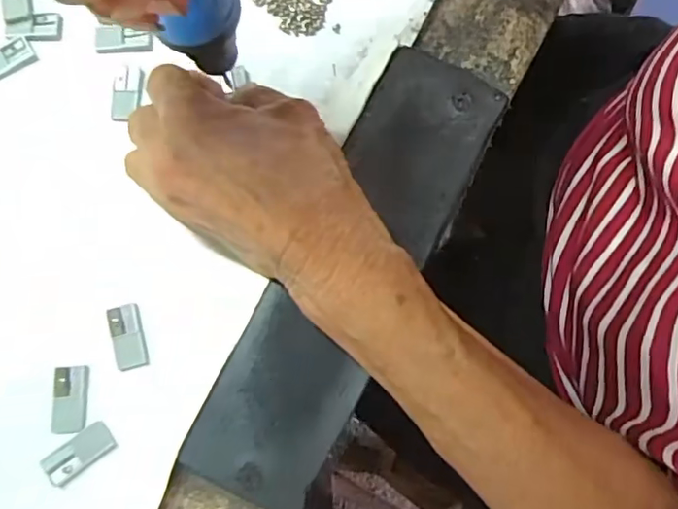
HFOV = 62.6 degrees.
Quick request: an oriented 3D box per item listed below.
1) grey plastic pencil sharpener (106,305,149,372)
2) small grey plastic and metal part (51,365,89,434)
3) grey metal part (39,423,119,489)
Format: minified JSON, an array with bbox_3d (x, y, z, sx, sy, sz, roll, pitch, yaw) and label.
[{"bbox_3d":[-0.093,0.036,0.244,0.015,0.004,0.028,-15,78,-4],"label":"grey plastic pencil sharpener"},{"bbox_3d":[-0.115,0.061,0.236,0.014,0.004,0.028,-3,78,-1],"label":"small grey plastic and metal part"},{"bbox_3d":[-0.108,0.083,0.231,0.029,0.004,0.014,-36,81,-8],"label":"grey metal part"}]

